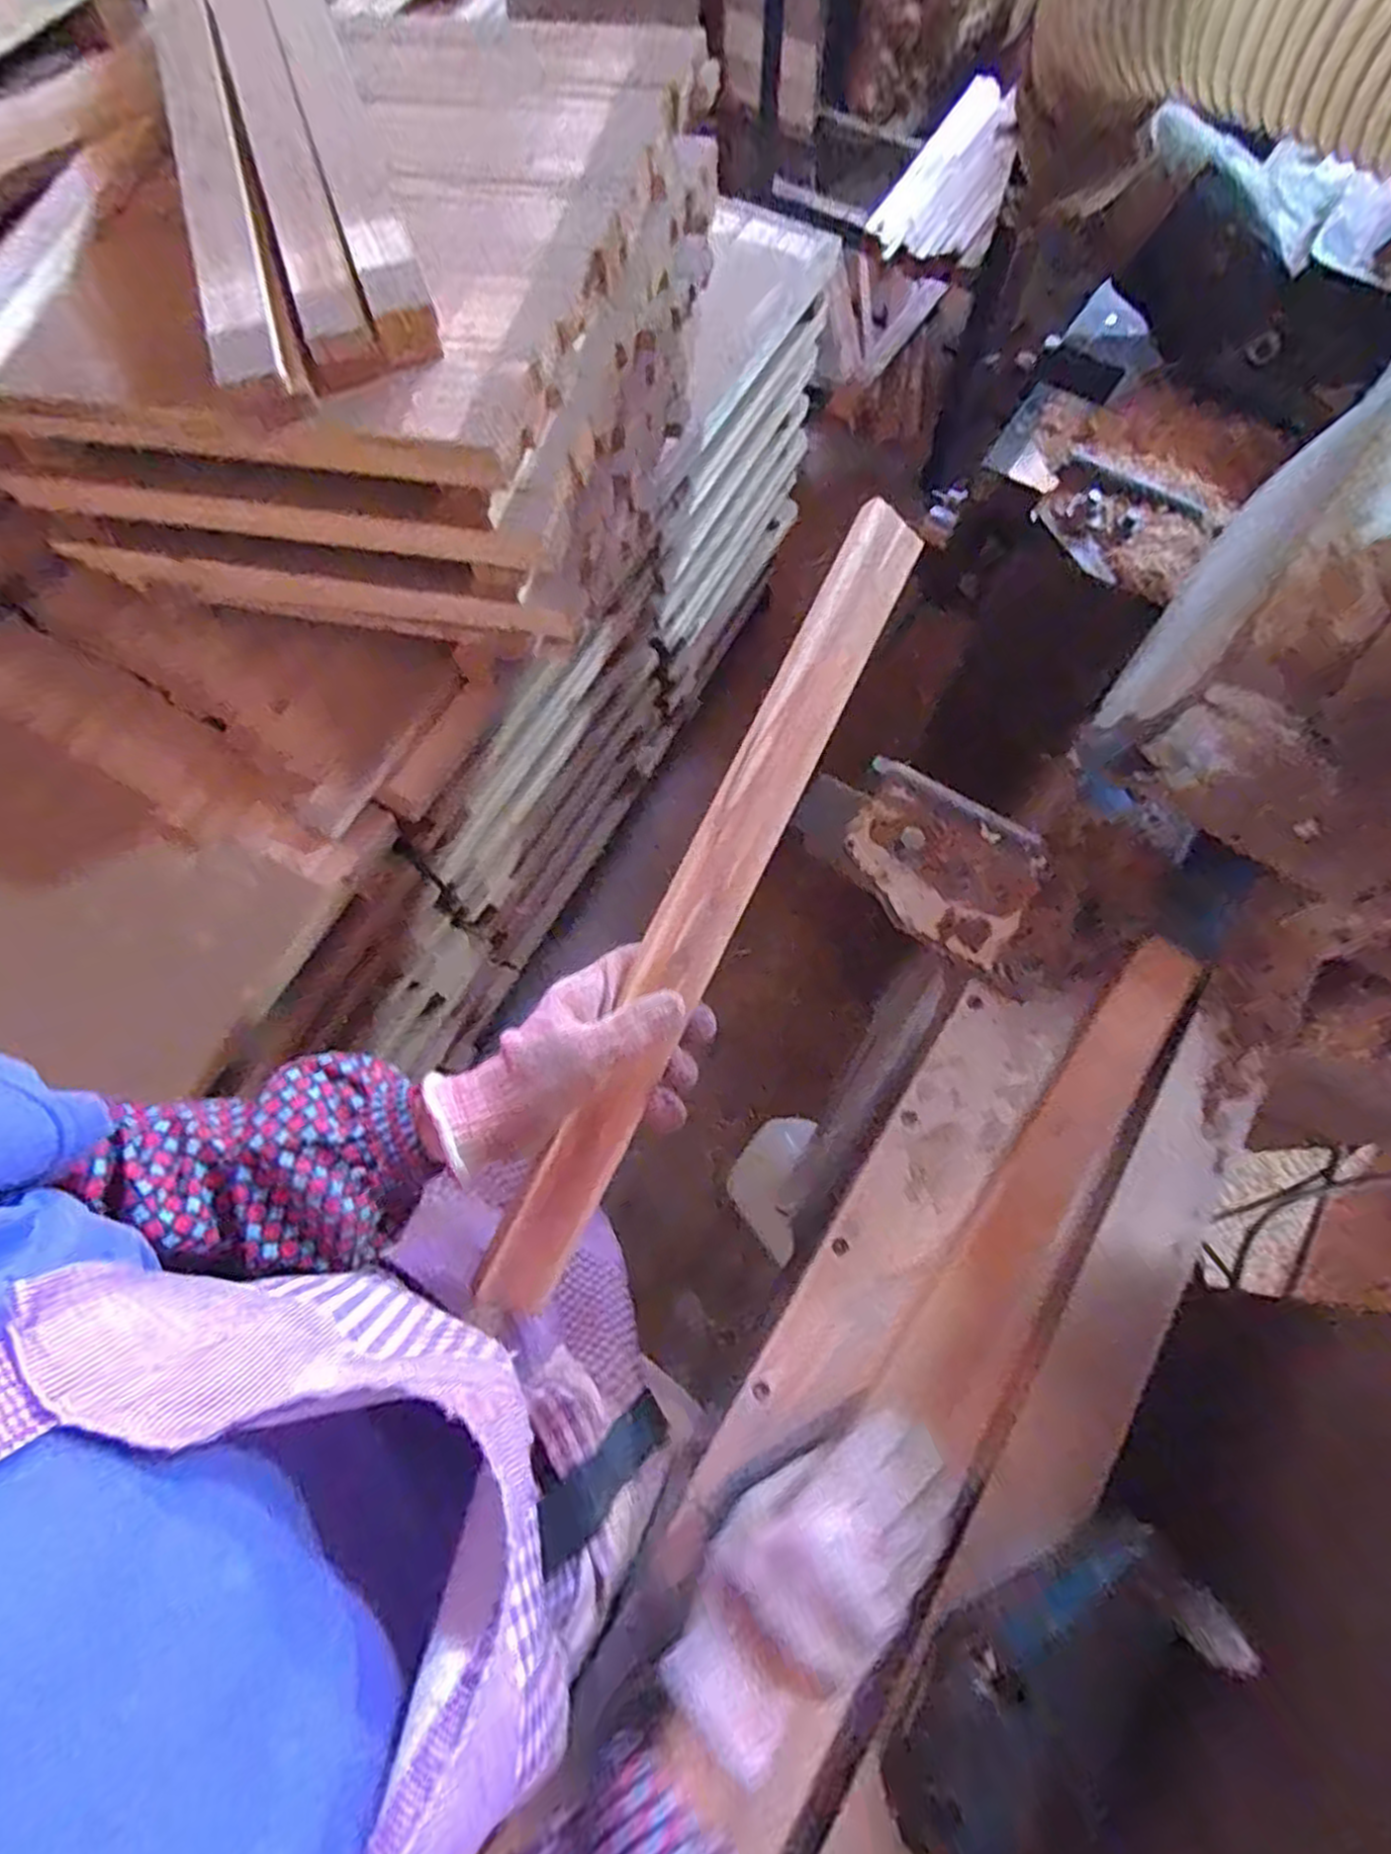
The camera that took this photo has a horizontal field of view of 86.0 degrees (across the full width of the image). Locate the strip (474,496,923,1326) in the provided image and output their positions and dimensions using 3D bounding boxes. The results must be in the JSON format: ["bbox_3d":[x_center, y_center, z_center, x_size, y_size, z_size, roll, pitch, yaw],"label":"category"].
[{"bbox_3d":[0.010,-0.019,0.418,0.044,0.011,0.491,28,84,-14],"label":"strip"}]

